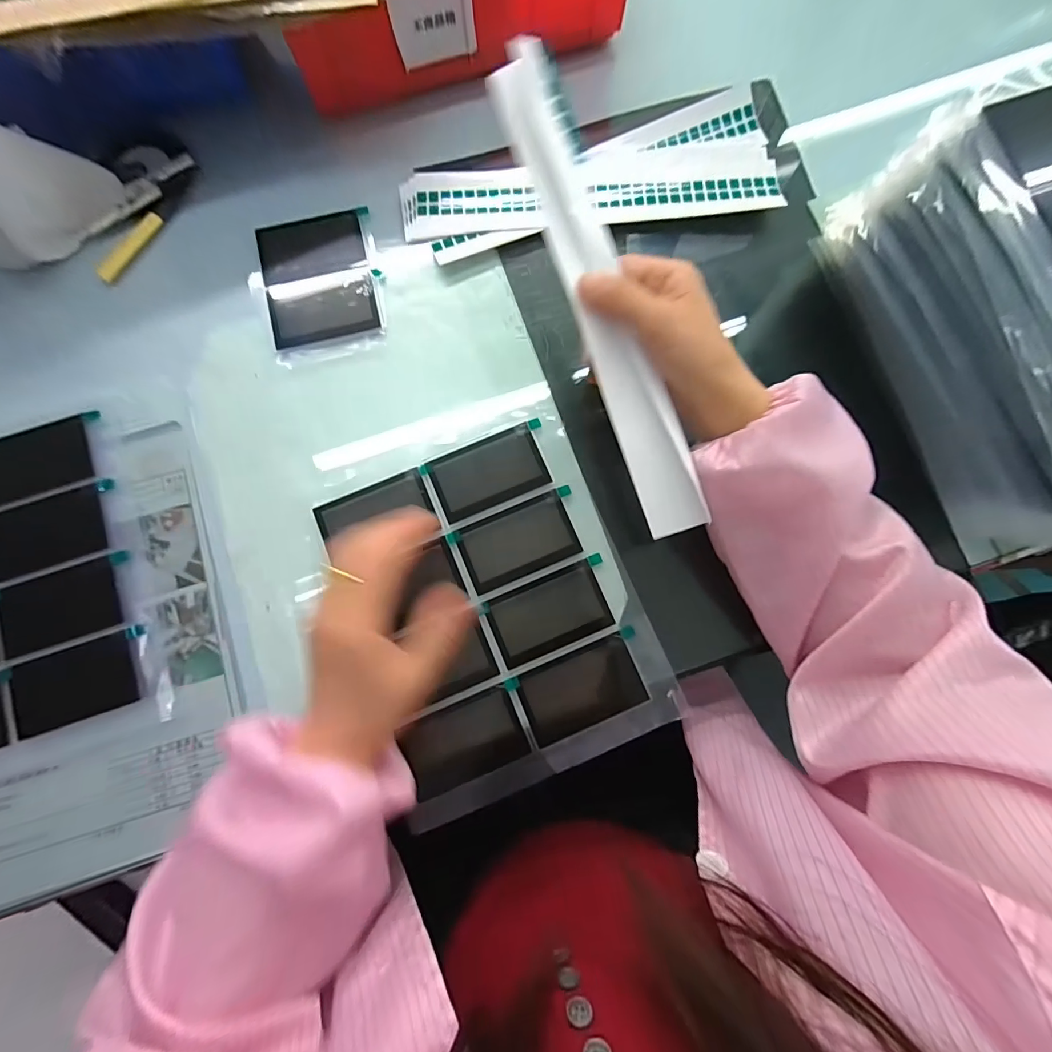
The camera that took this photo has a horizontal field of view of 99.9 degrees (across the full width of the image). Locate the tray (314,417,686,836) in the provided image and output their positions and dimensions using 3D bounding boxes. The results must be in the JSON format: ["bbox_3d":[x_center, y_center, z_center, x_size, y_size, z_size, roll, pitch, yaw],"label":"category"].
[{"bbox_3d":[-0.020,0.057,0.320,0.189,0.015,0.238,-21,82,-4],"label":"tray"}]

